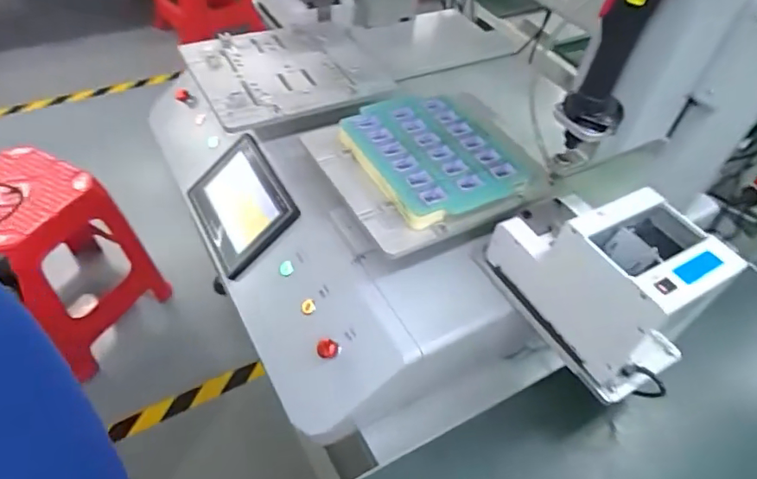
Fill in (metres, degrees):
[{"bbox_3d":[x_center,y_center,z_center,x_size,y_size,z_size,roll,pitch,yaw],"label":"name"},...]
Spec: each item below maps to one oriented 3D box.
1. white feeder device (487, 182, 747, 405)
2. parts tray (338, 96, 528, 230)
[{"bbox_3d":[0.251,0.035,0.582,0.131,0.158,0.211,-24,55,-23],"label":"white feeder device"},{"bbox_3d":[0.071,-0.115,0.685,0.177,0.027,0.222,-23,55,-23],"label":"parts tray"}]

